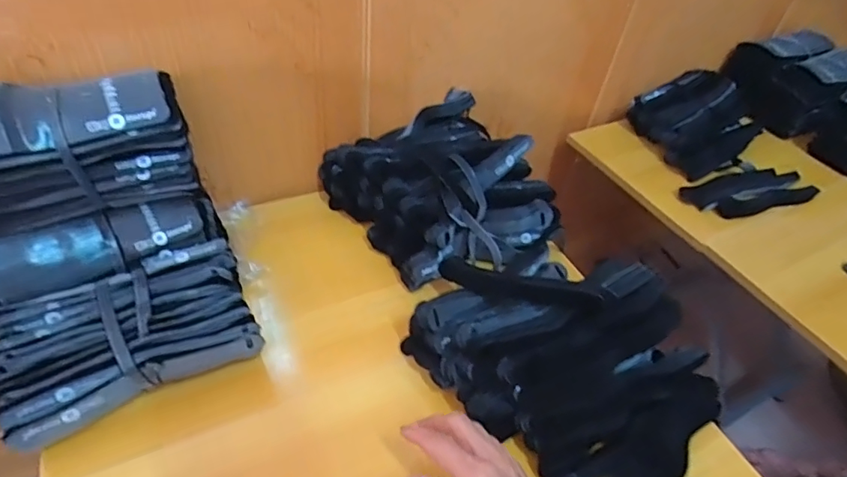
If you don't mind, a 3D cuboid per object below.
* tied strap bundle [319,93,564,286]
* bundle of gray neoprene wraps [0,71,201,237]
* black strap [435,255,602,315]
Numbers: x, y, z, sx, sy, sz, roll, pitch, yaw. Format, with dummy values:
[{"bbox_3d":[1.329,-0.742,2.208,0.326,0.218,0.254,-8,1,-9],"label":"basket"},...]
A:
[{"bbox_3d":[0.026,-0.061,0.643,0.227,0.105,0.274,-20,52,-25],"label":"tied strap bundle"},{"bbox_3d":[-0.336,-0.085,0.477,0.209,0.108,0.082,-17,51,-22],"label":"bundle of gray neoprene wraps"},{"bbox_3d":[0.089,0.047,0.510,0.184,0.021,0.026,10,40,39],"label":"black strap"}]

